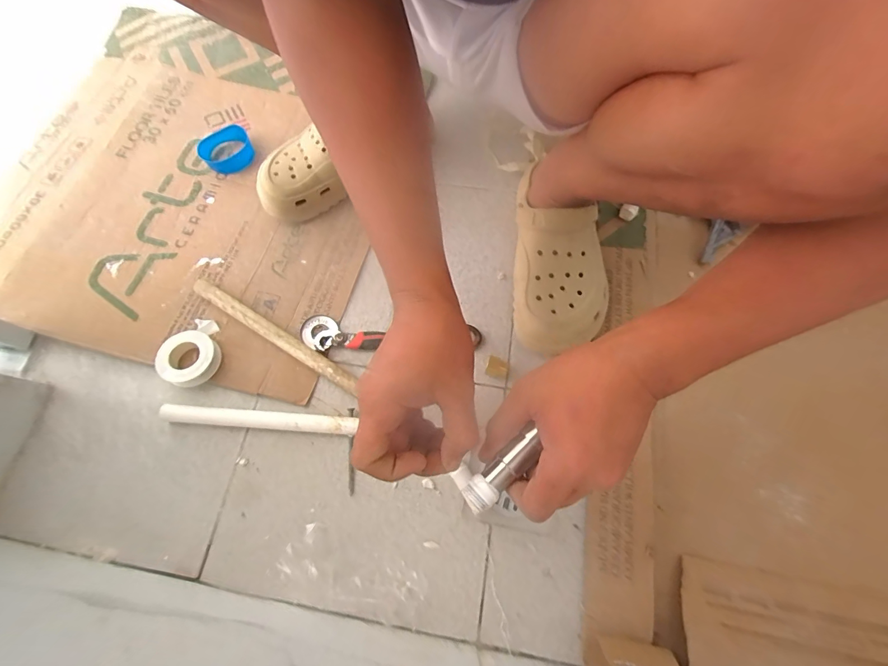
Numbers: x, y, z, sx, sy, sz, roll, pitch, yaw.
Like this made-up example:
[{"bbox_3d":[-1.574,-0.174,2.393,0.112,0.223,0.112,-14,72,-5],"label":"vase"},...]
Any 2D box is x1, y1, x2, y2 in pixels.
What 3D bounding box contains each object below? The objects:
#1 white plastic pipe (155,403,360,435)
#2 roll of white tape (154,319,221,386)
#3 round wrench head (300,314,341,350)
[{"bbox_3d":[-0.219,0.103,0.461,0.228,0.022,0.022,3,69,3],"label":"white plastic pipe"},{"bbox_3d":[-0.314,0.022,0.484,0.069,0.033,0.084,21,71,10],"label":"roll of white tape"},{"bbox_3d":[-0.166,-0.004,0.505,0.047,0.011,0.045,-1,69,2],"label":"round wrench head"}]

